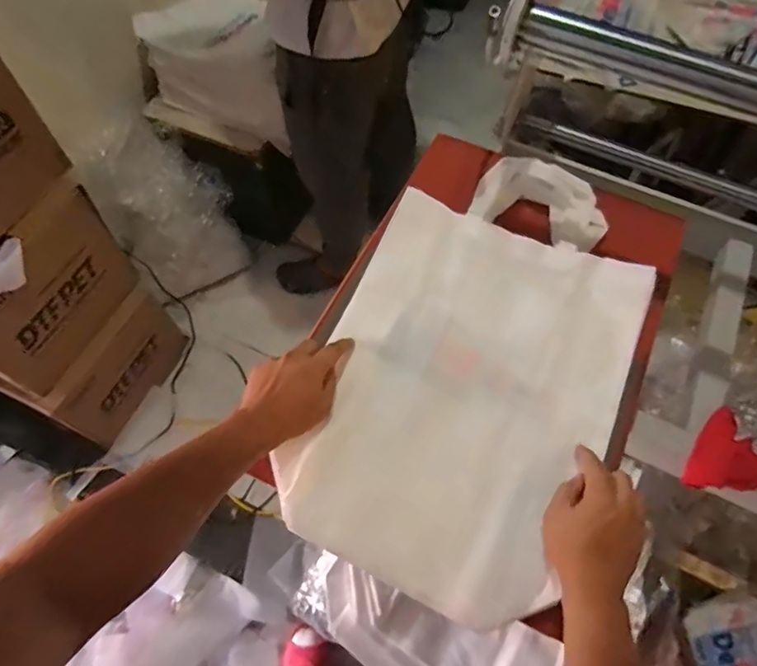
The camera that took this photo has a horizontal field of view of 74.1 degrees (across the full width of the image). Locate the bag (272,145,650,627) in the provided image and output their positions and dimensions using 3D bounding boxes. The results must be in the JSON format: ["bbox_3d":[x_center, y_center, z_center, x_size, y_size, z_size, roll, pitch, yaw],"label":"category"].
[{"bbox_3d":[0.129,0.005,0.621,0.346,0.046,0.593,24,65,11],"label":"bag"}]

